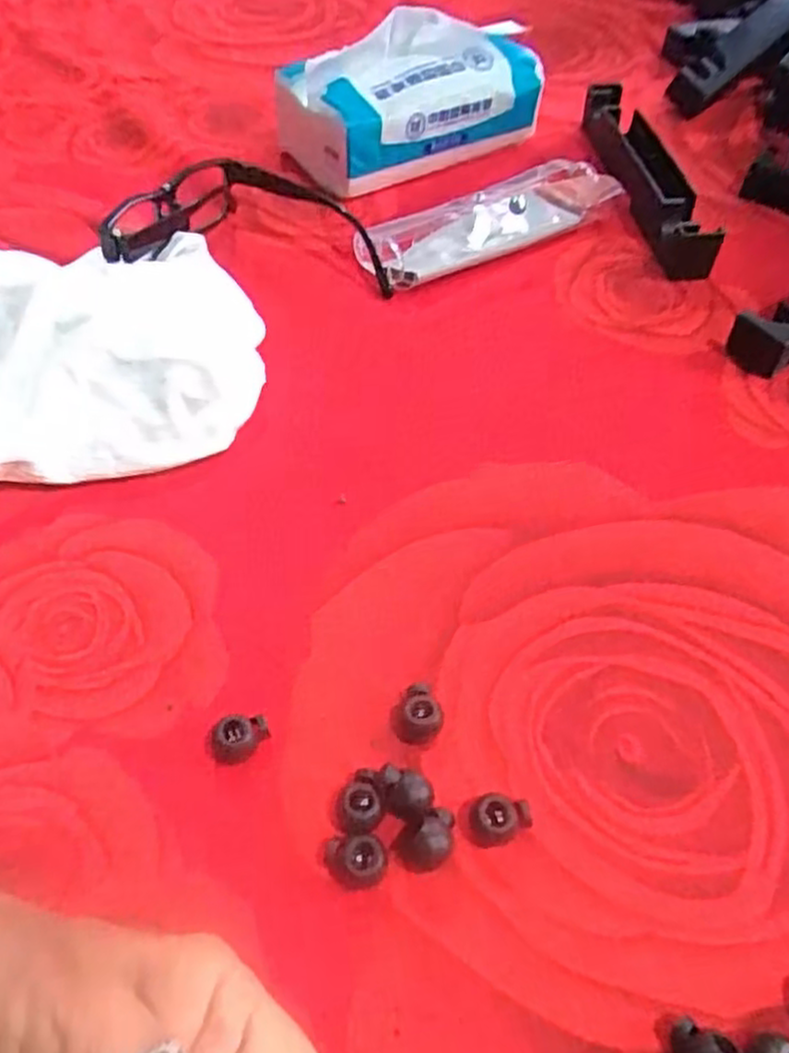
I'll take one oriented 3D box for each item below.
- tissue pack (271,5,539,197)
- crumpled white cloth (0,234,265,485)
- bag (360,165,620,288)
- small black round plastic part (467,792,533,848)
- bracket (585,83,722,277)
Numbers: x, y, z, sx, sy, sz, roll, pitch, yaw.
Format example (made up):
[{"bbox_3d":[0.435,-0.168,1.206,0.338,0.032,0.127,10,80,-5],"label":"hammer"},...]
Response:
[{"bbox_3d":[0.010,-0.291,0.490,0.165,0.081,0.089,-24,56,-18],"label":"tissue pack"},{"bbox_3d":[-0.183,-0.088,0.356,0.226,0.043,0.165,-11,53,-9],"label":"crumpled white cloth"},{"bbox_3d":[0.057,-0.188,0.443,0.158,0.027,0.052,-27,57,-20],"label":"bag"},{"bbox_3d":[0.034,0.094,0.236,0.020,0.012,0.013,1,52,1],"label":"small black round plastic part"},{"bbox_3d":[0.160,-0.225,0.473,0.039,0.032,0.192,-2,52,-2],"label":"bracket"}]

